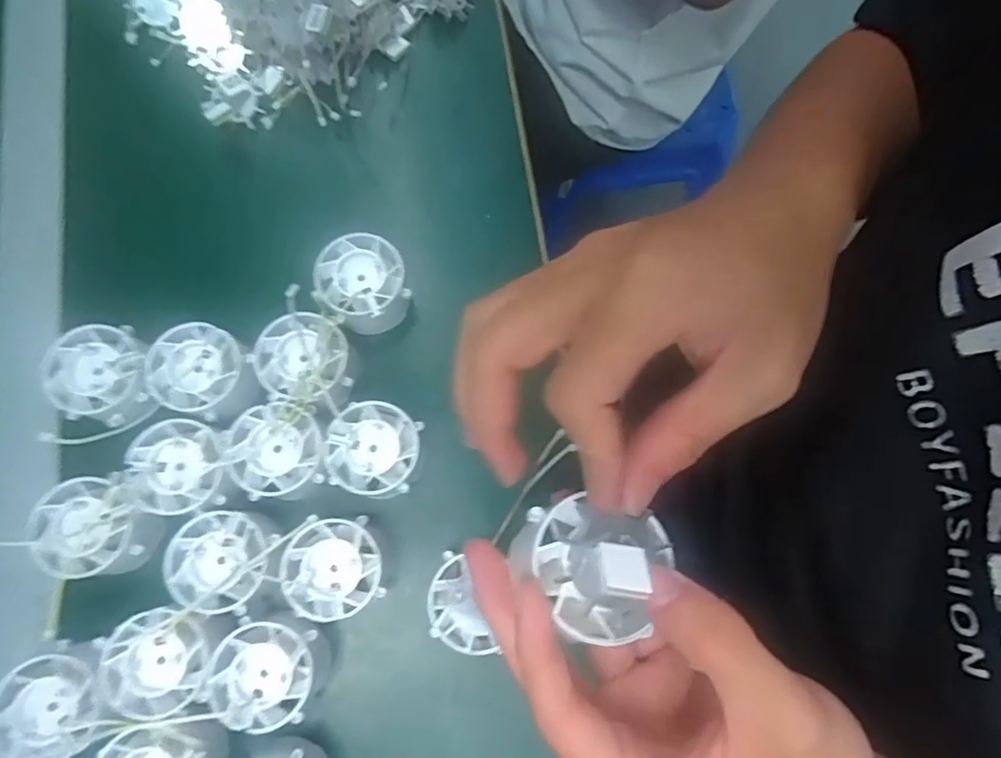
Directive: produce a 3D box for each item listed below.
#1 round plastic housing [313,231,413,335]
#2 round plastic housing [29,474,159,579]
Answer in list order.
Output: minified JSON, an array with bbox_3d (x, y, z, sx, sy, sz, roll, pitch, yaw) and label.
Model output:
[{"bbox_3d":[-0.080,-0.056,0.350,0.048,0.029,0.053,-43,80,-10],"label":"round plastic housing"},{"bbox_3d":[-0.210,0.079,0.315,0.054,0.034,0.047,5,76,1],"label":"round plastic housing"}]

